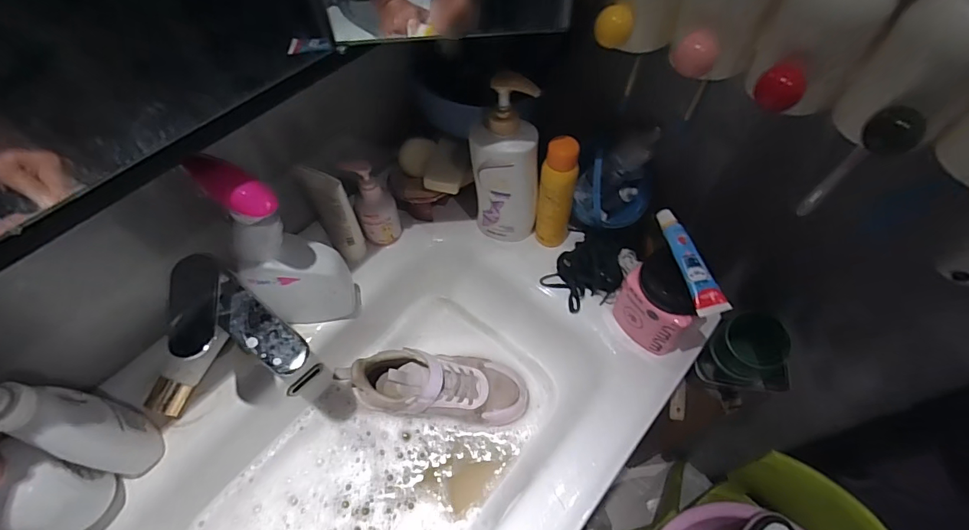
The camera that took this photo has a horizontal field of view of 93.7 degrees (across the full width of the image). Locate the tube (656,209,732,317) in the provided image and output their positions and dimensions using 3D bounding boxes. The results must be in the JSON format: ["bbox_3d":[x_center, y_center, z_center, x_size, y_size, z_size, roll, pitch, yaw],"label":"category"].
[{"bbox_3d":[0.219,-0.007,0.483,0.030,0.019,0.123,-9,58,-5],"label":"tube"}]

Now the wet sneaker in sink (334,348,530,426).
[{"bbox_3d":[-0.065,0.158,0.598,0.243,0.076,0.083,2,58,2],"label":"wet sneaker in sink"}]

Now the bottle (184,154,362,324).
[{"bbox_3d":[-0.213,-0.011,0.494,0.091,0.261,0.061,1,58,2],"label":"bottle"}]

